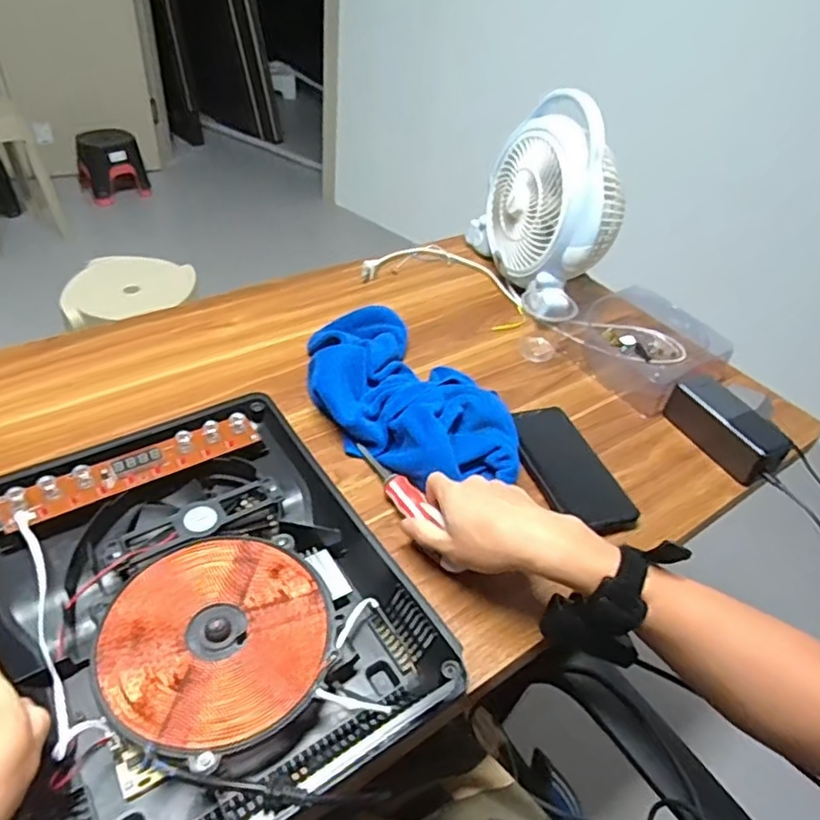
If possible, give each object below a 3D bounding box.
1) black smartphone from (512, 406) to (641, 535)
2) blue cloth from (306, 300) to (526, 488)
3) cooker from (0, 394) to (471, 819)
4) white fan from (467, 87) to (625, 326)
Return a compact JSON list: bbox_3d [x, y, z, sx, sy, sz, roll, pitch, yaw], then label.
[{"bbox_3d":[0.162,0.053,0.648,0.085,0.011,0.175,-7,43,-16],"label":"black smartphone"},{"bbox_3d":[-0.015,-0.021,0.673,0.163,0.053,0.303,-18,46,-26],"label":"blue cloth"},{"bbox_3d":[-0.157,0.141,0.464,0.267,0.061,0.334,-21,48,-29],"label":"cooker"},{"bbox_3d":[0.205,-0.287,0.858,0.125,0.236,0.270,-8,43,-17],"label":"white fan"}]

